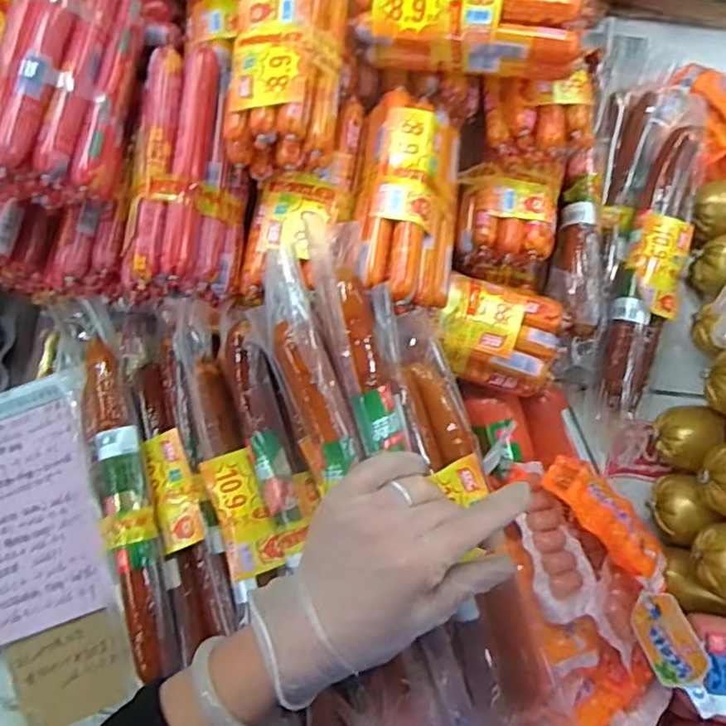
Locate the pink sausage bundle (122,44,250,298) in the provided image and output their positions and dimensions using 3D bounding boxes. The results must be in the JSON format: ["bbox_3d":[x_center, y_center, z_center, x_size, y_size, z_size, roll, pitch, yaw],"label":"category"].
[{"bbox_3d":[-0.127,-0.134,0.428,0.080,0.054,0.159,5,79,2],"label":"pink sausage bundle"}]

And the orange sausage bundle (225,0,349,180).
[{"bbox_3d":[-0.047,-0.212,0.424,0.078,0.053,0.160,4,79,2],"label":"orange sausage bundle"}]

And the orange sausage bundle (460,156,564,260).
[{"bbox_3d":[0.122,-0.123,0.494,0.080,0.034,0.076,12,80,4],"label":"orange sausage bundle"}]

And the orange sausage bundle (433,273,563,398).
[{"bbox_3d":[0.105,-0.022,0.474,0.093,0.028,0.079,13,80,4],"label":"orange sausage bundle"}]

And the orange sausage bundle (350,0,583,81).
[{"bbox_3d":[0.072,-0.243,0.421,0.153,0.048,0.064,7,79,3],"label":"orange sausage bundle"}]

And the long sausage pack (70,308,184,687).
[{"bbox_3d":[-0.182,0.086,0.451,0.040,0.032,0.275,-15,79,-1],"label":"long sausage pack"}]

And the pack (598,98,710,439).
[{"bbox_3d":[0.268,-0.099,0.545,0.057,0.048,0.306,17,80,5],"label":"pack"}]

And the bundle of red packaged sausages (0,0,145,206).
[{"bbox_3d":[-0.203,-0.191,0.417,0.072,0.065,0.159,7,79,3],"label":"bundle of red packaged sausages"}]

